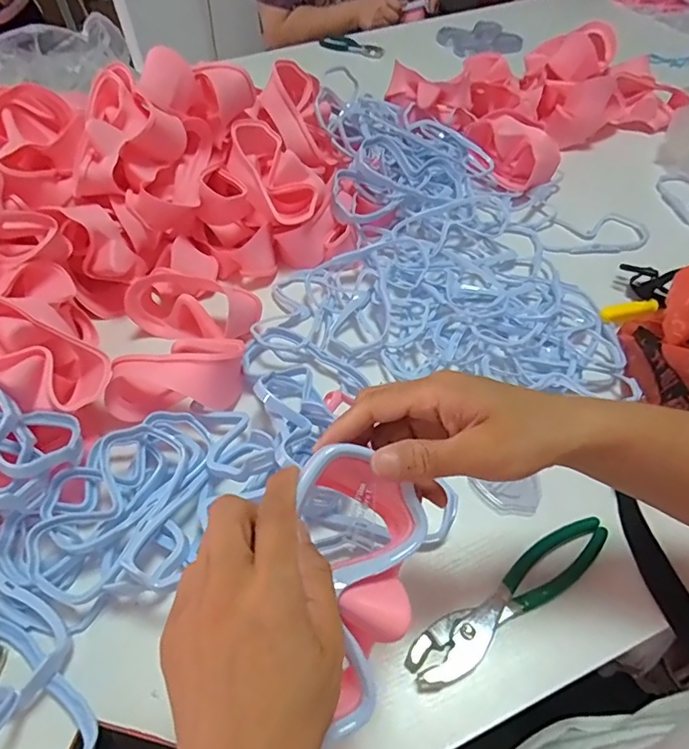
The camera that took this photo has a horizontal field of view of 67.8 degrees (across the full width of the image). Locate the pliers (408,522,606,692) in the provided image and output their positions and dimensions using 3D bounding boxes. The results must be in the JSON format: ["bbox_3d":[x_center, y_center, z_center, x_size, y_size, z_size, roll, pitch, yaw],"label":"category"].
[{"bbox_3d":[0.136,0.174,0.405,0.198,0.017,0.038,-27,56,-19],"label":"pliers"}]

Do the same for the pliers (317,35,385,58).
[{"bbox_3d":[0.017,-0.702,1.099,0.147,0.018,0.039,31,59,22],"label":"pliers"}]

